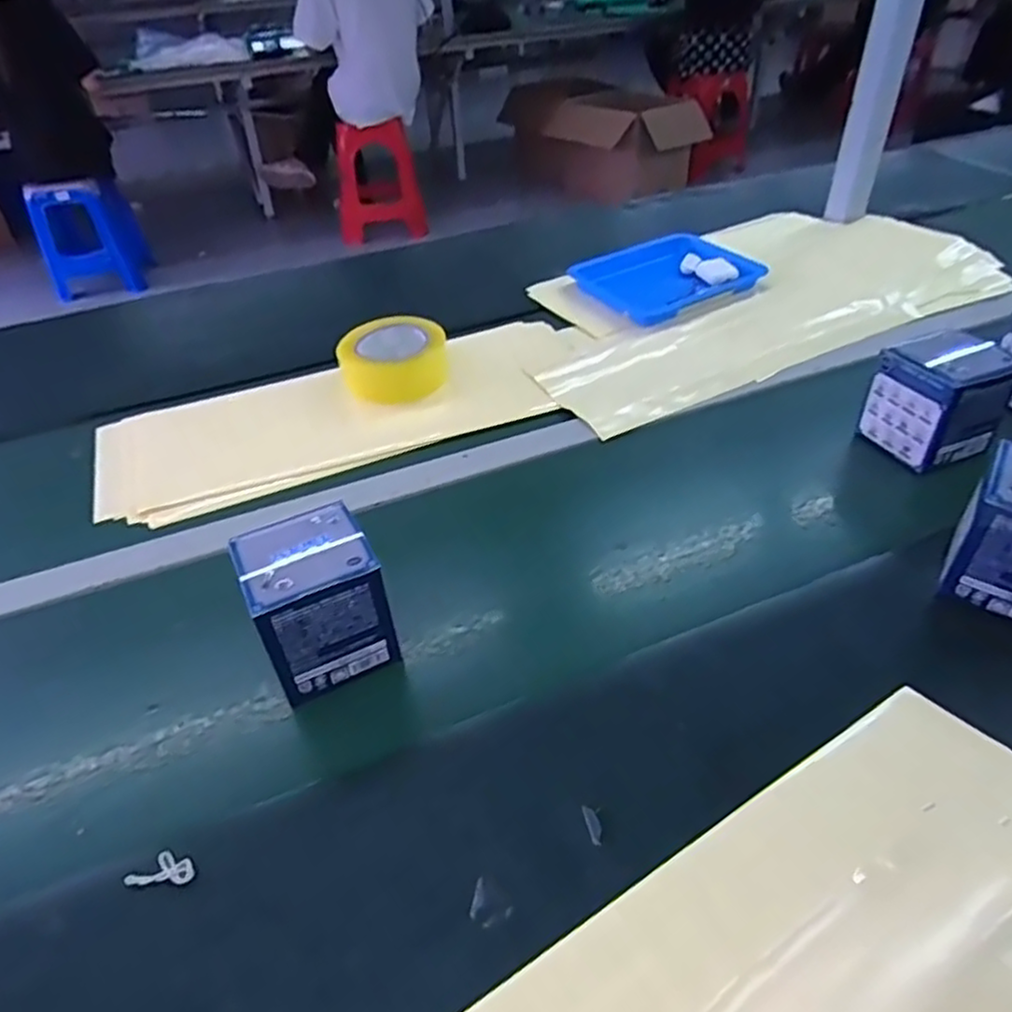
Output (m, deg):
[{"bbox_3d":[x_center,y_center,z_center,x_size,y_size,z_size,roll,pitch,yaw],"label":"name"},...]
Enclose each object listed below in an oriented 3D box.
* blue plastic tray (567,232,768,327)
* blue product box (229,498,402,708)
[{"bbox_3d":[0.210,-0.303,0.916,0.201,0.035,0.182,-29,46,-26],"label":"blue plastic tray"},{"bbox_3d":[-0.128,0.066,0.472,0.080,0.097,0.078,-22,43,-19],"label":"blue product box"}]

